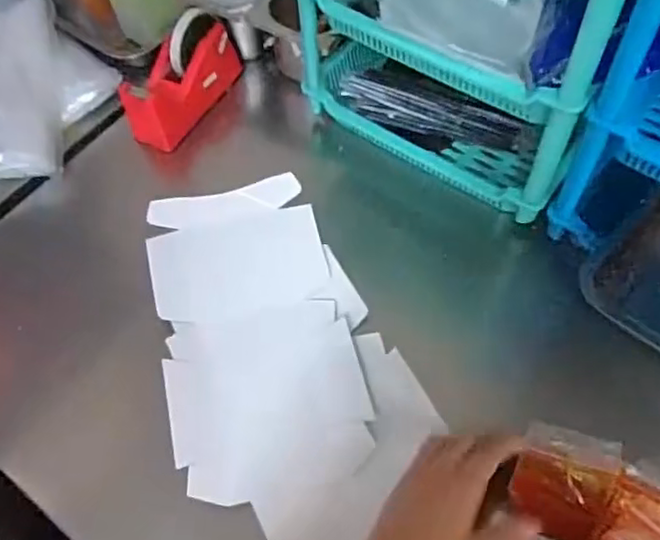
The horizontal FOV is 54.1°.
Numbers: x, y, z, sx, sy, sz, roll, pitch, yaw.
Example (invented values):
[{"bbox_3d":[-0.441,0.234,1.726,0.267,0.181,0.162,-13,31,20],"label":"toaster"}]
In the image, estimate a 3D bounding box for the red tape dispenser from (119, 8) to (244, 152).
[{"bbox_3d":[-0.175,-0.231,0.761,0.061,0.090,0.170,27,65,18],"label":"red tape dispenser"}]

